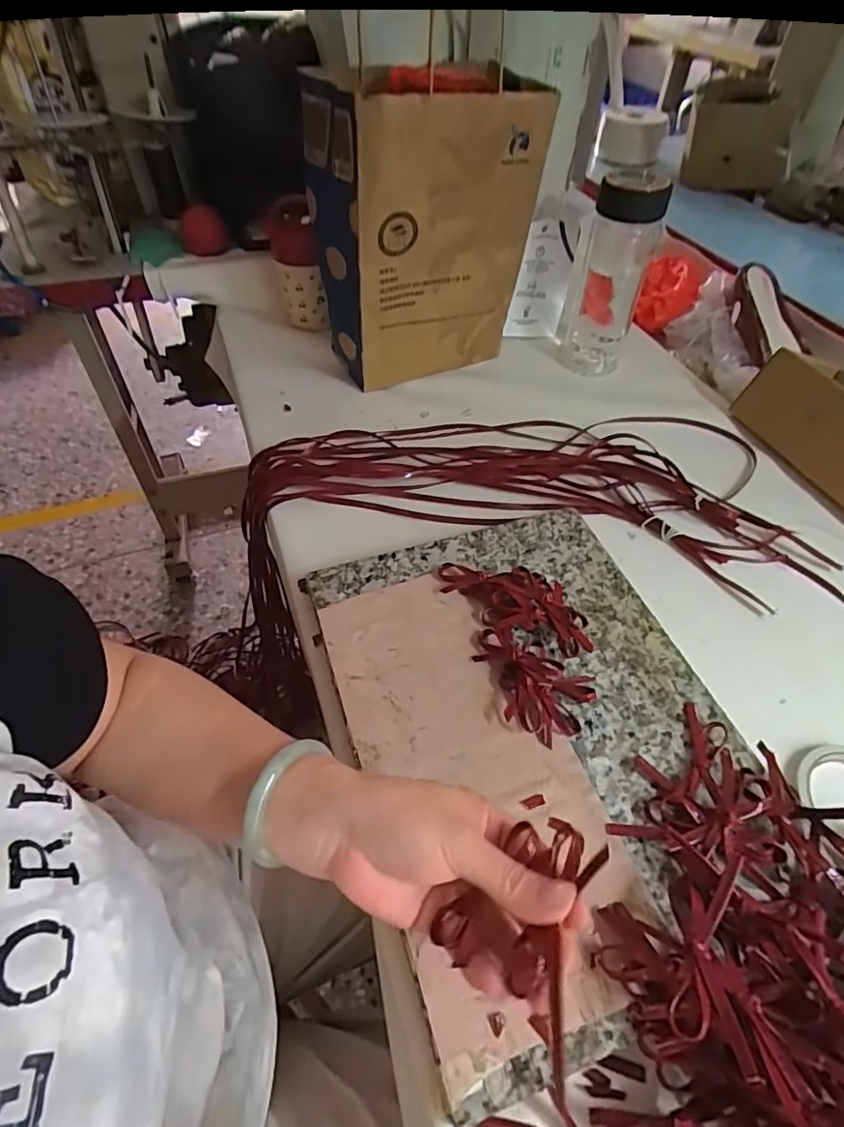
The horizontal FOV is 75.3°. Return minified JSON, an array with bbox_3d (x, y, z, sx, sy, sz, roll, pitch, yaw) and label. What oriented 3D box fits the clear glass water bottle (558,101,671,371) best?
[{"bbox_3d":[0.239,-0.388,0.682,0.081,0.259,0.086,-3,51,-3],"label":"clear glass water bottle"}]

